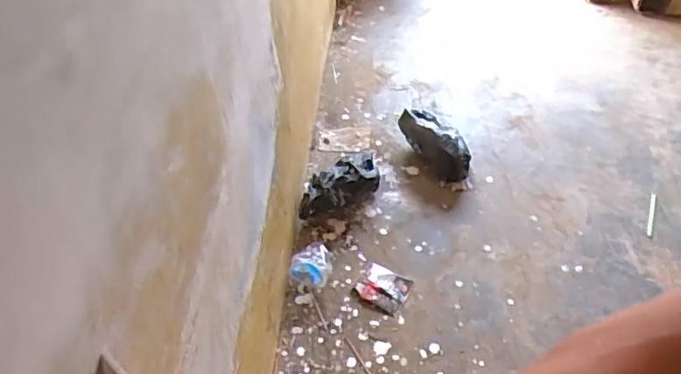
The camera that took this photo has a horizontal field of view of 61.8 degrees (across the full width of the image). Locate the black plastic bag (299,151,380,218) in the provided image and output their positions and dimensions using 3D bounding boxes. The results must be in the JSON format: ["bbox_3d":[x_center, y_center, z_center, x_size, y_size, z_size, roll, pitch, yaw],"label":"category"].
[{"bbox_3d":[-0.011,-0.009,1.186,0.203,0.106,0.097,-32,52,-27],"label":"black plastic bag"}]

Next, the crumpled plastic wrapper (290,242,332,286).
[{"bbox_3d":[-0.054,0.144,1.074,0.072,0.054,0.078,-1,45,1],"label":"crumpled plastic wrapper"}]

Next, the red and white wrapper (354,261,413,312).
[{"bbox_3d":[0.080,0.189,1.065,0.093,0.010,0.079,22,49,23],"label":"red and white wrapper"}]

